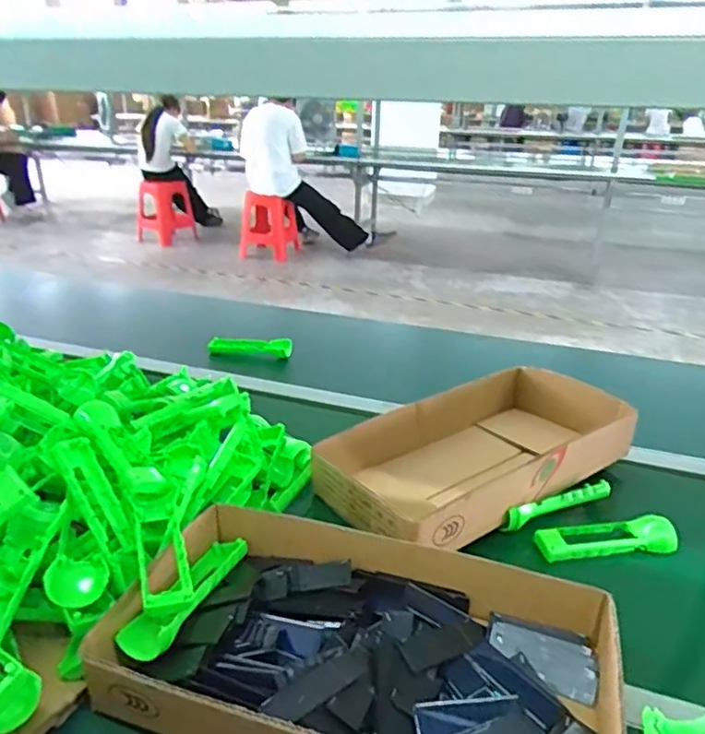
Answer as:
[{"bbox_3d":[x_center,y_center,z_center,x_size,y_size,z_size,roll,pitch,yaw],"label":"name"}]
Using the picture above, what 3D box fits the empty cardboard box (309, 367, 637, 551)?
[{"bbox_3d":[0.176,0.115,0.844,0.437,0.086,0.223,-16,30,-33],"label":"empty cardboard box"}]

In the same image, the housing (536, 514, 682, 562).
[{"bbox_3d":[0.301,0.201,0.734,0.168,0.028,0.050,-3,25,-8],"label":"housing"}]

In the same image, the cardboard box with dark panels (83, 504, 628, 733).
[{"bbox_3d":[0.012,0.243,0.544,0.419,0.065,0.270,11,26,20],"label":"cardboard box with dark panels"}]

